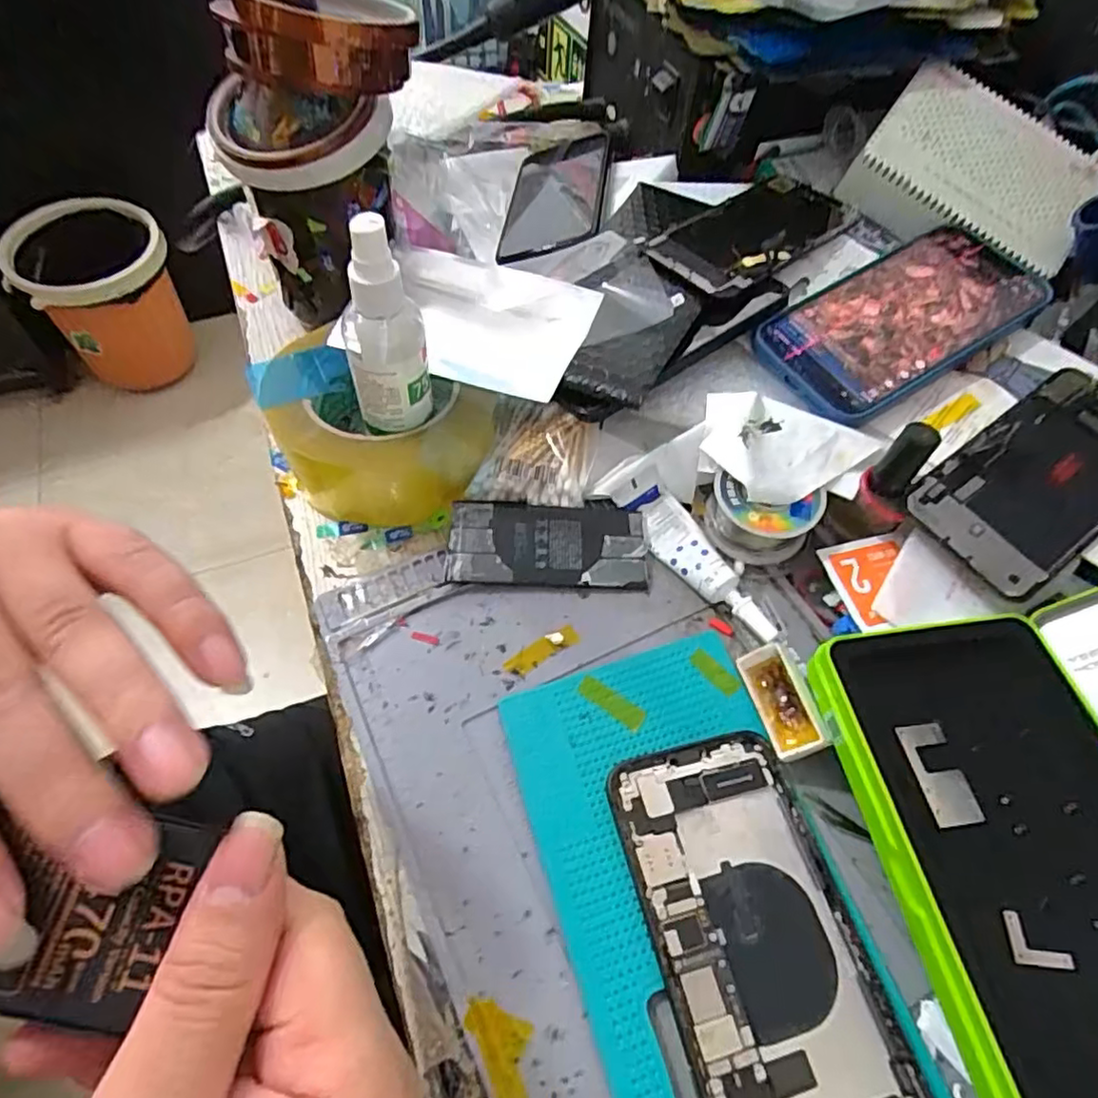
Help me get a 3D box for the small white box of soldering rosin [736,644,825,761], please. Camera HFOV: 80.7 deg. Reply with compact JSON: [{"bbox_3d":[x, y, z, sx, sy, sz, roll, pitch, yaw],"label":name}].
[{"bbox_3d":[0.102,0.067,0.286,0.023,0.010,0.048,-23,64,13],"label":"small white box of soldering rosin"}]

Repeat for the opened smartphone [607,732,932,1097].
[{"bbox_3d":[0.077,0.147,0.238,0.074,0.009,0.147,-10,58,-11],"label":"opened smartphone"}]

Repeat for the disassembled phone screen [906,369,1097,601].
[{"bbox_3d":[0.252,-0.038,0.327,0.141,0.009,0.071,-34,70,-14],"label":"disassembled phone screen"}]

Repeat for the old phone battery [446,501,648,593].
[{"bbox_3d":[0.000,-0.002,0.330,0.100,0.005,0.045,4,68,-7],"label":"old phone battery"}]

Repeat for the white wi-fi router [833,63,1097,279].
[{"bbox_3d":[0.269,-0.234,0.411,0.137,0.030,0.104,31,80,2],"label":"white wi-fi router"}]

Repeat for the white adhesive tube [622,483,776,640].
[{"bbox_3d":[0.077,0.007,0.327,0.026,0.011,0.097,-24,61,-18],"label":"white adhesive tube"}]

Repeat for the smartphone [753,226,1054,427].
[{"bbox_3d":[0.201,-0.133,0.369,0.174,0.007,0.082,-32,68,-14],"label":"smartphone"}]

